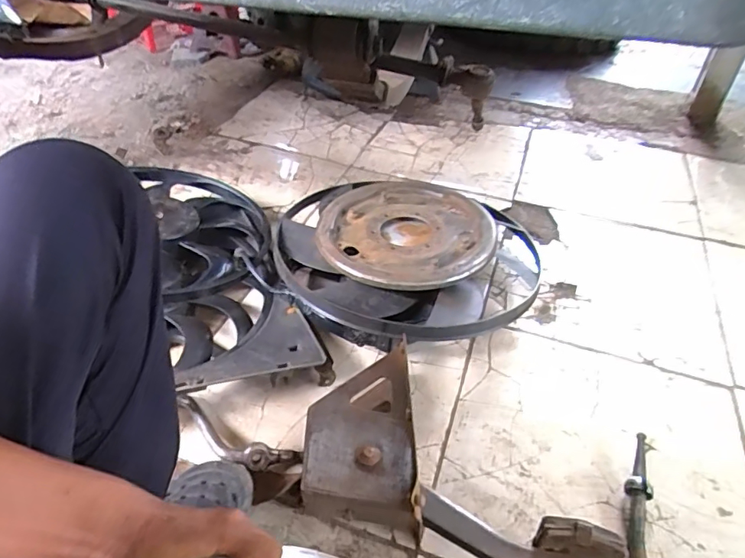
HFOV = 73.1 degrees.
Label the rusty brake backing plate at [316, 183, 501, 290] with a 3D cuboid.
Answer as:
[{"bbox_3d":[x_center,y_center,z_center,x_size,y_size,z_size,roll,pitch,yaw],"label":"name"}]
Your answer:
[{"bbox_3d":[0.057,-0.083,0.838,0.288,0.034,0.264,2,42,-1],"label":"rusty brake backing plate"}]

